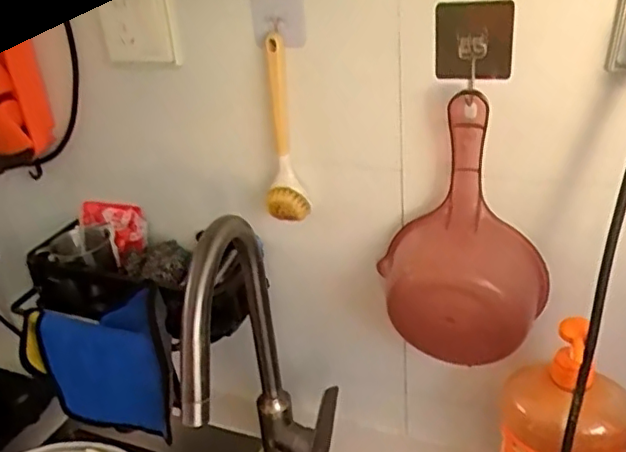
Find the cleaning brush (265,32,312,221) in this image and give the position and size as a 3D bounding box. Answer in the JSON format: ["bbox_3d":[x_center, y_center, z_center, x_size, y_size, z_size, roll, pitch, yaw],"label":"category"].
[{"bbox_3d":[-0.035,-0.096,0.631,0.046,0.185,0.051,-7,27,-4],"label":"cleaning brush"}]

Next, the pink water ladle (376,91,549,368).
[{"bbox_3d":[0.136,0.015,0.577,0.166,0.235,0.078,6,29,21],"label":"pink water ladle"}]

